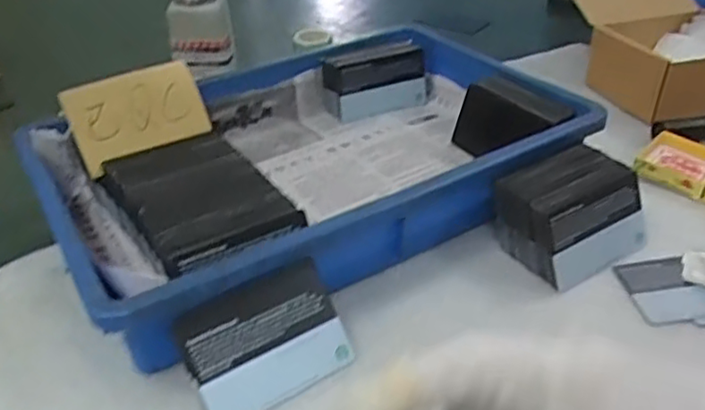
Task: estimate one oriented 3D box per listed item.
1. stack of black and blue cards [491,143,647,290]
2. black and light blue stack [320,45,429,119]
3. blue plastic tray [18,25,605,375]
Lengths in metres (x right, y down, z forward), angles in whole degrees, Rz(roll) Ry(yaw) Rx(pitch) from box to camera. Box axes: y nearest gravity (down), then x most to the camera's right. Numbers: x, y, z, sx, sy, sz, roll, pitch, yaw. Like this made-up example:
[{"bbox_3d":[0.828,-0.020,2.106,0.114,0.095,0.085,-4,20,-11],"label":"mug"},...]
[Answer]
[{"bbox_3d":[0.146,0.006,0.438,0.091,0.053,0.064,-19,37,-22],"label":"stack of black and blue cards"},{"bbox_3d":[0.024,-0.111,0.608,0.093,0.059,0.031,-10,34,-10],"label":"black and light blue stack"},{"bbox_3d":[-0.033,-0.033,0.499,0.365,0.073,0.246,-21,38,-25],"label":"blue plastic tray"}]

